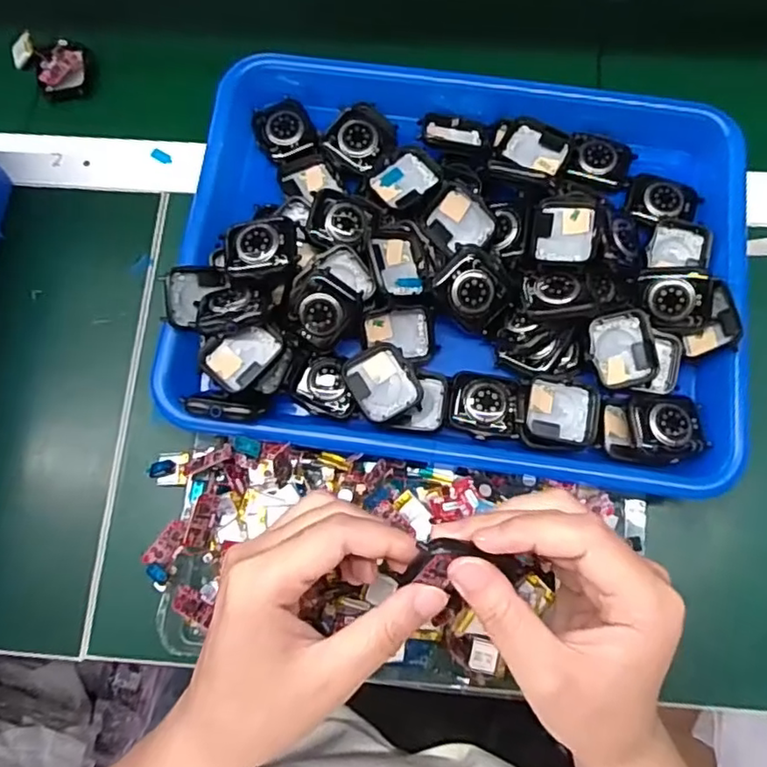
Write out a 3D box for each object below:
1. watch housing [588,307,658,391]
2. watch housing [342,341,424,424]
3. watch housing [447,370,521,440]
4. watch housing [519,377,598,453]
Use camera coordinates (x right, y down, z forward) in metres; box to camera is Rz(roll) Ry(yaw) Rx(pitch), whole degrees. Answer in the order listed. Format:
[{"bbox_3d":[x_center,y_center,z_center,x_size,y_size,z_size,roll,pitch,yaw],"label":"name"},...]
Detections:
[{"bbox_3d":[0.134,-0.019,0.350,0.040,0.009,0.040,-13,88,-4],"label":"watch housing"},{"bbox_3d":[-0.001,0.000,0.352,0.035,0.009,0.043,-27,76,-6],"label":"watch housing"},{"bbox_3d":[0.057,0.011,0.349,0.039,0.008,0.037,6,75,3],"label":"watch housing"},{"bbox_3d":[0.098,0.017,0.341,0.041,0.014,0.037,6,75,3],"label":"watch housing"}]

